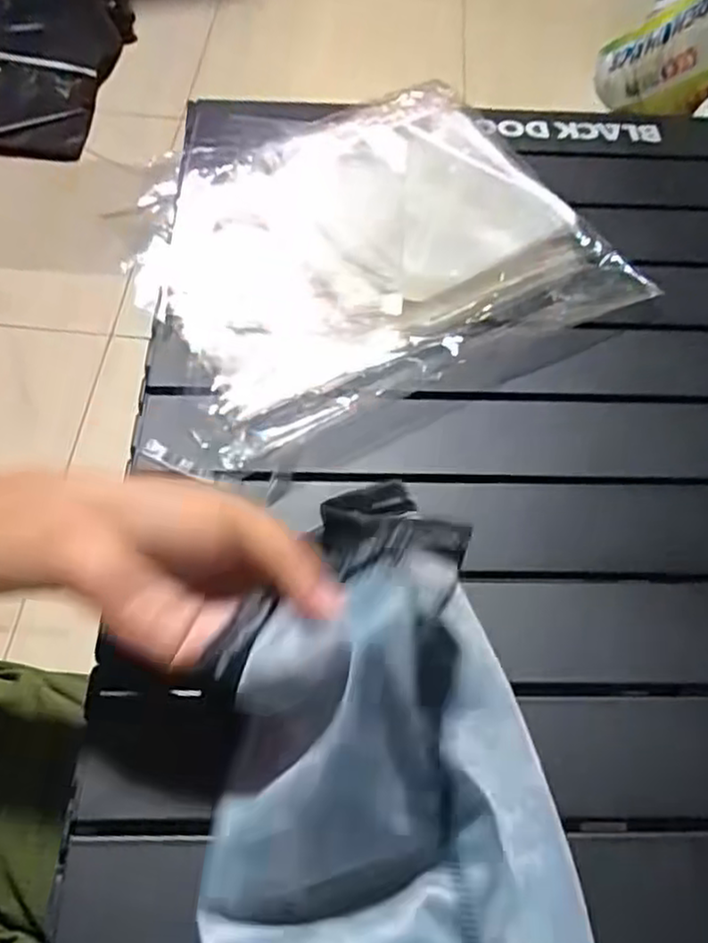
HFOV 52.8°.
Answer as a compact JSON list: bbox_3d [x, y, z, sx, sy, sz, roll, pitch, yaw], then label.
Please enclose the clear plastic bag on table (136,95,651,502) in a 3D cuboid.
[{"bbox_3d":[-0.005,-0.140,0.466,0.320,0.026,0.243,-27,65,-18],"label":"clear plastic bag on table"}]

